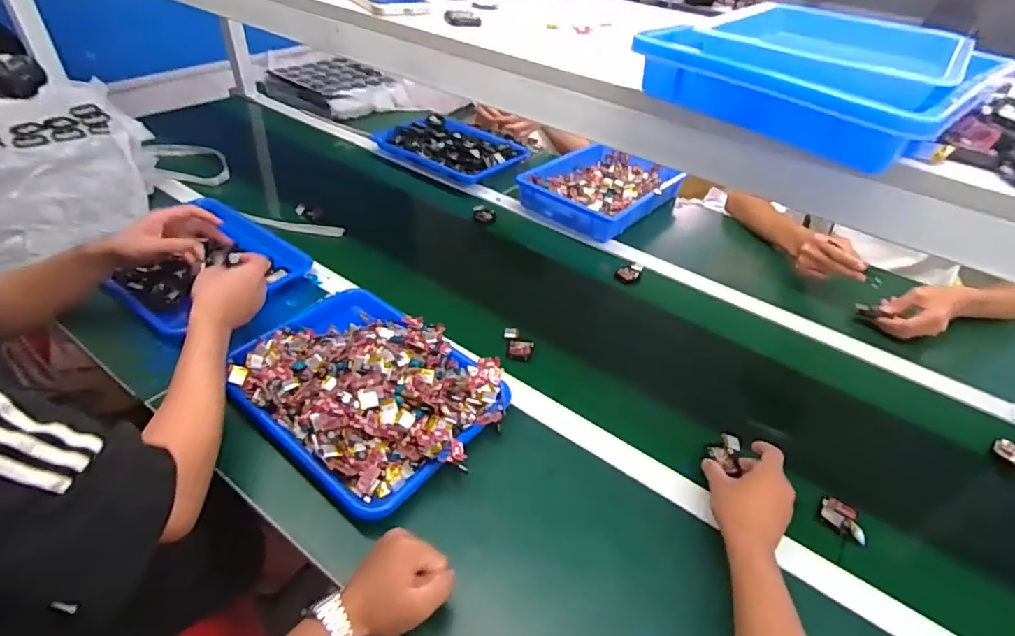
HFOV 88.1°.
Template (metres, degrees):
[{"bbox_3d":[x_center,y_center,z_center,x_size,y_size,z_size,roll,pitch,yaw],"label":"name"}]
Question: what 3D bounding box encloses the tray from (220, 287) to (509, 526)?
[{"bbox_3d":[-0.184,0.073,0.686,0.344,0.069,0.260,31,47,27],"label":"tray"}]

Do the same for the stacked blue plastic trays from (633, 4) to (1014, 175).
[{"bbox_3d":[0.254,-0.202,0.434,0.226,0.045,0.211,-29,51,-33],"label":"stacked blue plastic trays"}]

